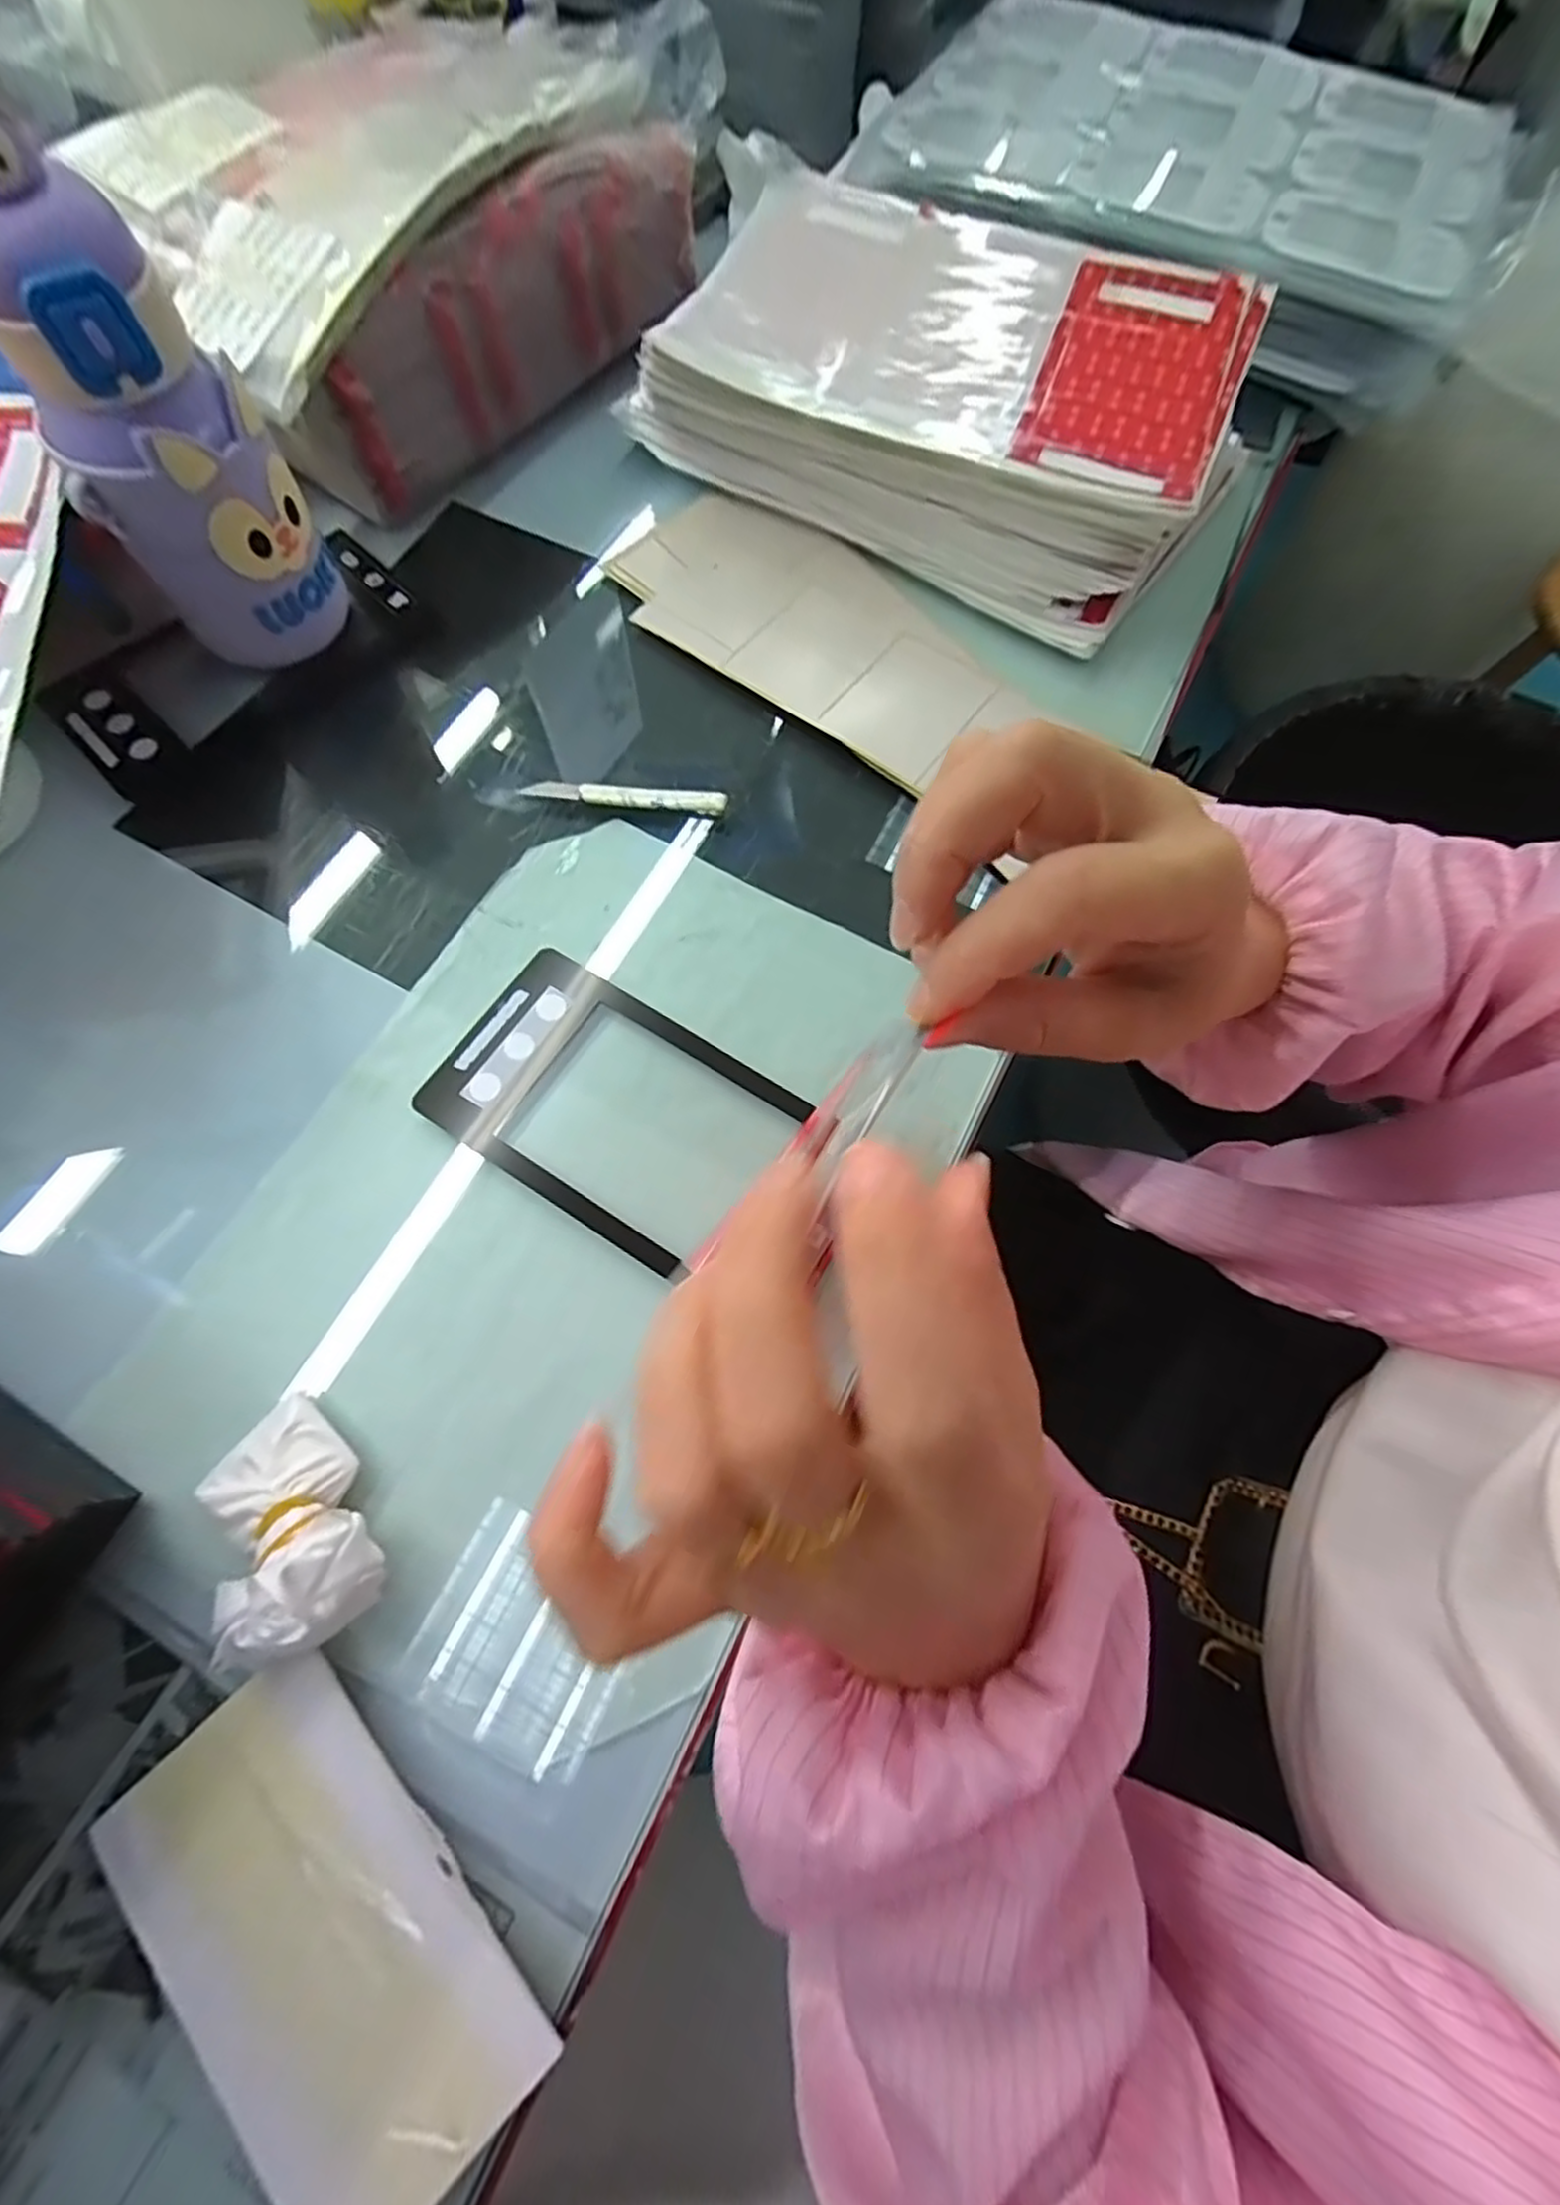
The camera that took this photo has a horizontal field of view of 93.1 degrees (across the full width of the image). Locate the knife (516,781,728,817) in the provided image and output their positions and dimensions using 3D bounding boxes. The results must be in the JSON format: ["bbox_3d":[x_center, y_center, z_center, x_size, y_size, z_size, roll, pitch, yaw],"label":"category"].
[{"bbox_3d":[-0.084,-0.164,0.397,0.110,0.011,0.011,6,71,1],"label":"knife"}]

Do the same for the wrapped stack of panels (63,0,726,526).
[{"bbox_3d":[-0.228,-0.544,0.466,0.210,0.106,0.371,36,74,10],"label":"wrapped stack of panels"}]

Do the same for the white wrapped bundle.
[{"bbox_3d":[-0.181,0.153,0.266,0.049,0.040,0.083,-36,75,-12],"label":"white wrapped bundle"}]

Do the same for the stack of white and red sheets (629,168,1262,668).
[{"bbox_3d":[0.104,-0.436,0.456,0.348,0.070,0.236,26,72,7],"label":"stack of white and red sheets"}]

